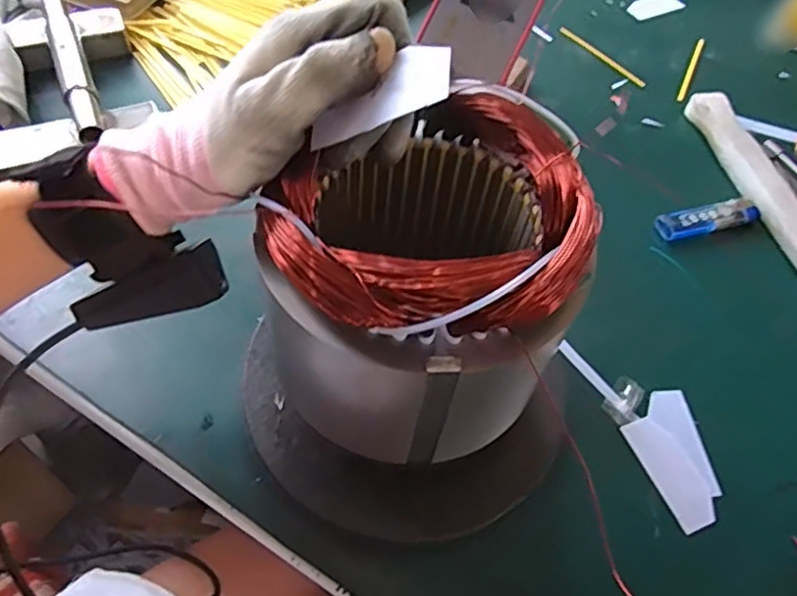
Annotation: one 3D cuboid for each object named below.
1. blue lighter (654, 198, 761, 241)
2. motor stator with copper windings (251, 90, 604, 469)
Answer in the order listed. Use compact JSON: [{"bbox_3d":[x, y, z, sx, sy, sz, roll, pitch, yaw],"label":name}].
[{"bbox_3d":[0.246,-0.063,0.506,0.087,0.011,0.022,-12,57,-13],"label":"blue lighter"},{"bbox_3d":[0.013,0.003,0.327,0.117,0.160,0.128,3,54,-4],"label":"motor stator with copper windings"}]

